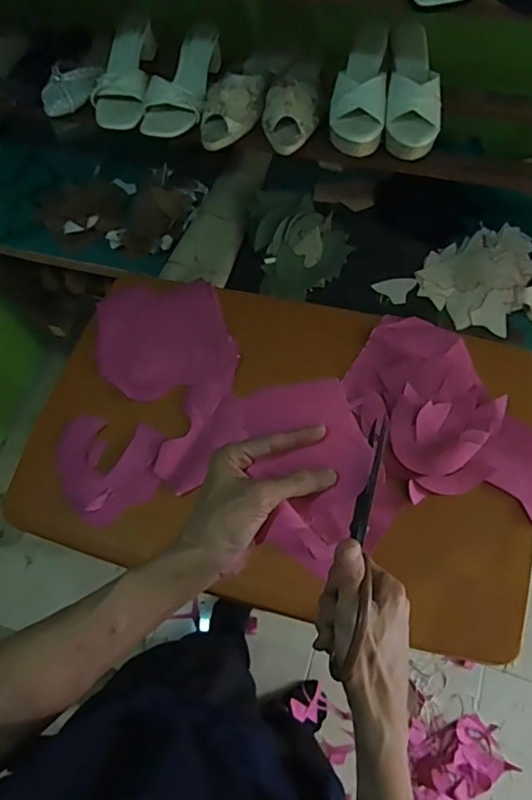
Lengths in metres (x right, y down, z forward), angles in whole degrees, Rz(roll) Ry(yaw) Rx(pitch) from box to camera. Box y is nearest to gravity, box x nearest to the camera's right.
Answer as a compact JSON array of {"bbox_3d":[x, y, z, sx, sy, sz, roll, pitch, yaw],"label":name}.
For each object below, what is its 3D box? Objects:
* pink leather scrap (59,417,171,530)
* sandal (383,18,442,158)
[{"bbox_3d":[-0.238,0.103,0.788,0.156,0.006,0.153,7,66,8],"label":"pink leather scrap"},{"bbox_3d":[0.224,-0.470,0.811,0.079,0.061,0.206,3,81,-1],"label":"sandal"}]

